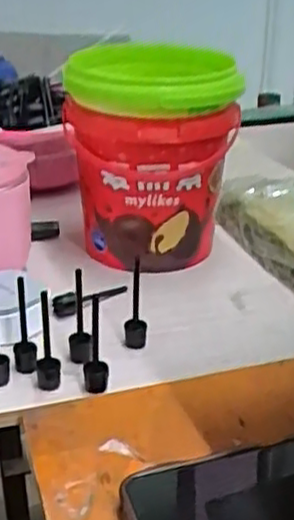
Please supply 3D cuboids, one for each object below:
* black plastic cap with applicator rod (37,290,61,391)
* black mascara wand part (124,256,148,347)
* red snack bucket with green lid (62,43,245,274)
[{"bbox_3d":[-0.059,0.048,0.428,0.014,0.061,0.017,-4,27,-9],"label":"black plastic cap with applicator rod"},{"bbox_3d":[-0.007,0.027,0.468,0.015,0.062,0.014,1,27,0],"label":"black mascara wand part"},{"bbox_3d":[0.002,-0.085,0.586,0.128,0.159,0.146,-1,27,-4],"label":"red snack bucket with green lid"}]

